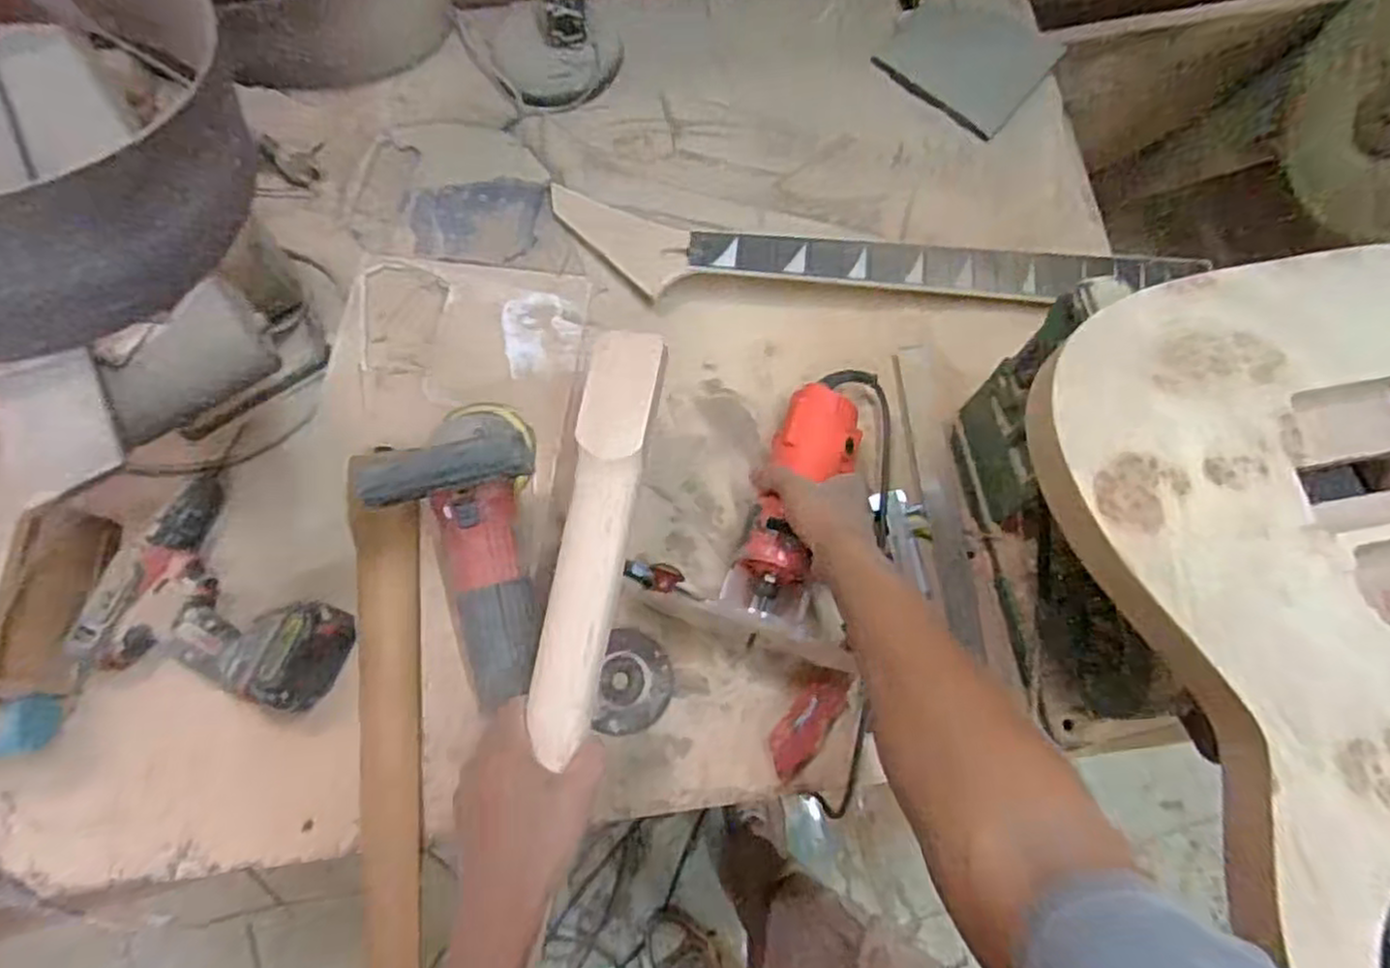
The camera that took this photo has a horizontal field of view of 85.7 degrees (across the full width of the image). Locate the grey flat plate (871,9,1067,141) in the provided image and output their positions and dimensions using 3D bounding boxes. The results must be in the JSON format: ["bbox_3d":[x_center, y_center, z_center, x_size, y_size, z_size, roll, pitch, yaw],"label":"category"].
[{"bbox_3d":[0.302,-0.476,0.839,0.166,0.007,0.141,39,84,17],"label":"grey flat plate"}]

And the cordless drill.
[{"bbox_3d":[-0.396,0.108,0.643,0.203,0.069,0.178,23,75,8],"label":"cordless drill"}]

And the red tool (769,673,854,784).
[{"bbox_3d":[0.099,0.204,0.641,0.038,0.011,0.101,37,78,11],"label":"red tool"}]

